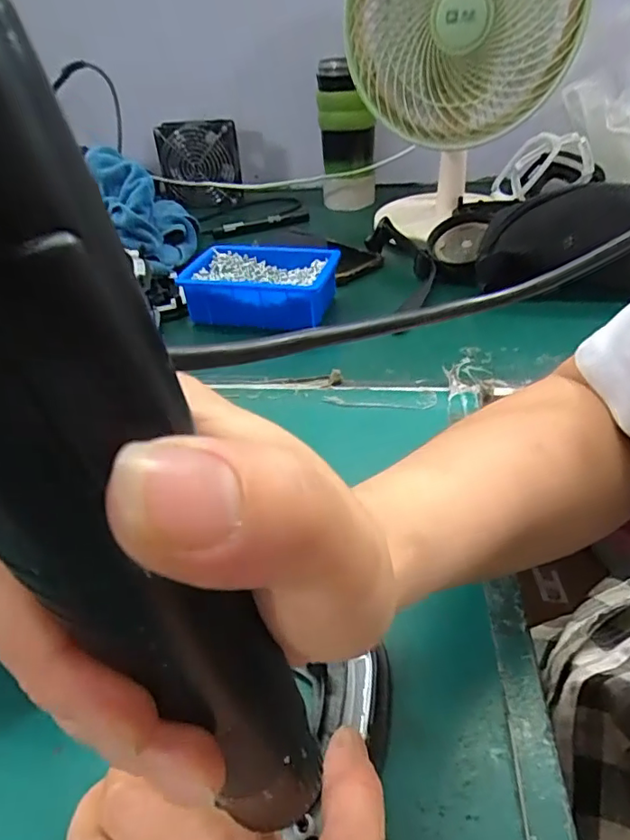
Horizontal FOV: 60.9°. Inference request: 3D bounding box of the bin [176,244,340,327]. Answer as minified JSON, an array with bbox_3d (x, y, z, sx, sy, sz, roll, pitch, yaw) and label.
[{"bbox_3d":[-0.053,-0.137,0.551,0.152,0.048,0.104,5,38,16],"label":"bin"}]

